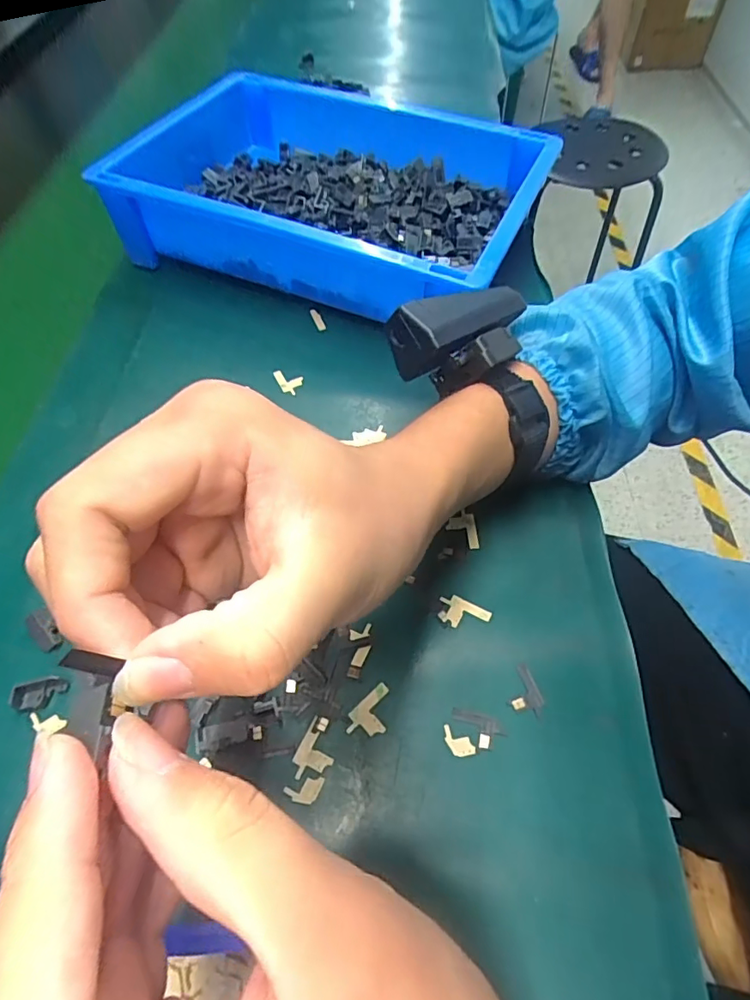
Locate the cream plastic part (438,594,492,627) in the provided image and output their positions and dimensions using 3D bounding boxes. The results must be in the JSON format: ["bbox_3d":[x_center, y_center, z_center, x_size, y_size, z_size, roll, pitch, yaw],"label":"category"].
[{"bbox_3d":[0.046,0.059,0.270,0.027,0.004,0.016,23,61,17],"label":"cream plastic part"}]

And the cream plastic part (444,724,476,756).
[{"bbox_3d":[0.038,0.111,0.239,0.010,0.004,0.016,-32,62,-16],"label":"cream plastic part"}]

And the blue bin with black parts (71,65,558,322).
[{"bbox_3d":[-0.027,-0.243,0.415,0.290,0.074,0.204,19,60,14],"label":"blue bin with black parts"}]

